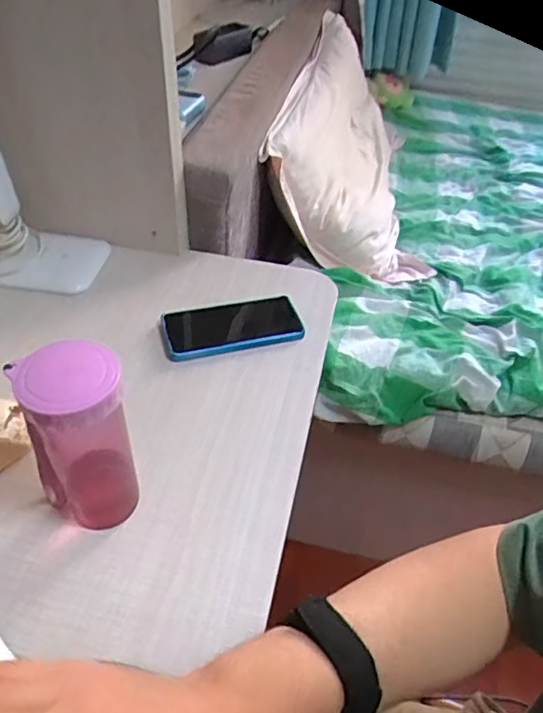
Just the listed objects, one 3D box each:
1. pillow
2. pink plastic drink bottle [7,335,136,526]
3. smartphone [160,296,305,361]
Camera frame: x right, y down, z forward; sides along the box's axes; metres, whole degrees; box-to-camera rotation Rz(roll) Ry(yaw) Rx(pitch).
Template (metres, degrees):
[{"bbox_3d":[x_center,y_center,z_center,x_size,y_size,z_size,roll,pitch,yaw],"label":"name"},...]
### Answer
[{"bbox_3d":[0.195,-0.474,1.248,0.104,0.410,0.648,-19,39,38],"label":"pillow"},{"bbox_3d":[-0.152,0.072,0.442,0.077,0.174,0.071,-14,46,-17],"label":"pink plastic drink bottle"},{"bbox_3d":[-0.049,-0.038,0.681,0.166,0.011,0.090,-8,46,-14],"label":"smartphone"}]

